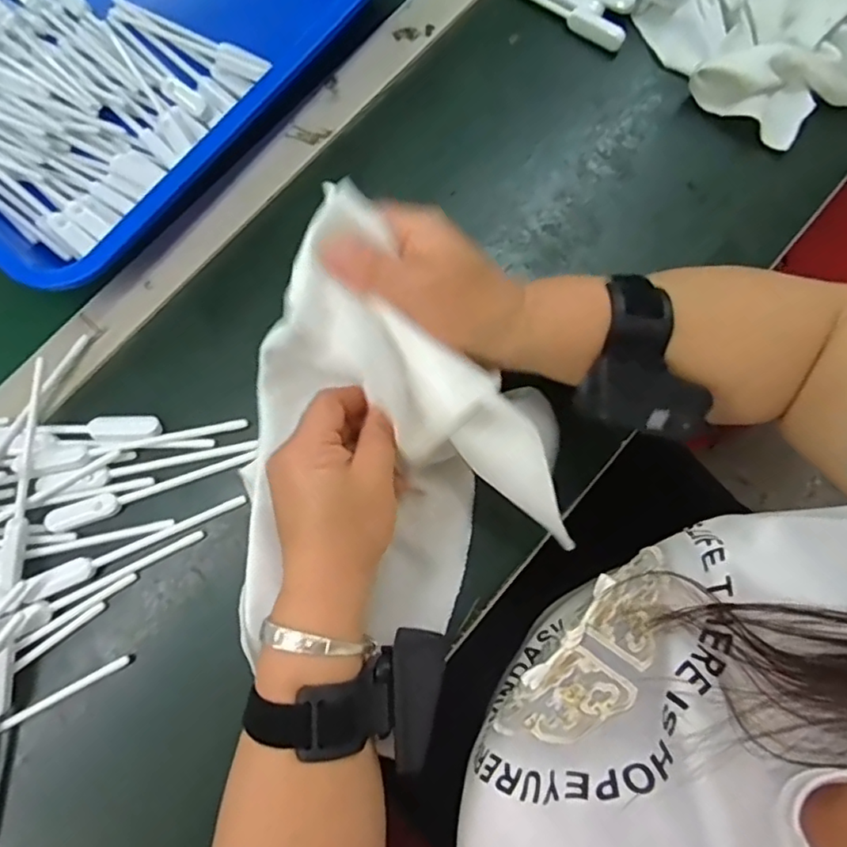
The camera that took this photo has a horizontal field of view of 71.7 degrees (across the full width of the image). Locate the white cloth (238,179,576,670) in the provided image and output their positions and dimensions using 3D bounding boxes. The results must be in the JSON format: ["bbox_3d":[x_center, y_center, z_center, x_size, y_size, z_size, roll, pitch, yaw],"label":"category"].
[{"bbox_3d":[-0.041,0.031,0.319,0.199,0.111,0.195,-43,82,-8],"label":"white cloth"}]

